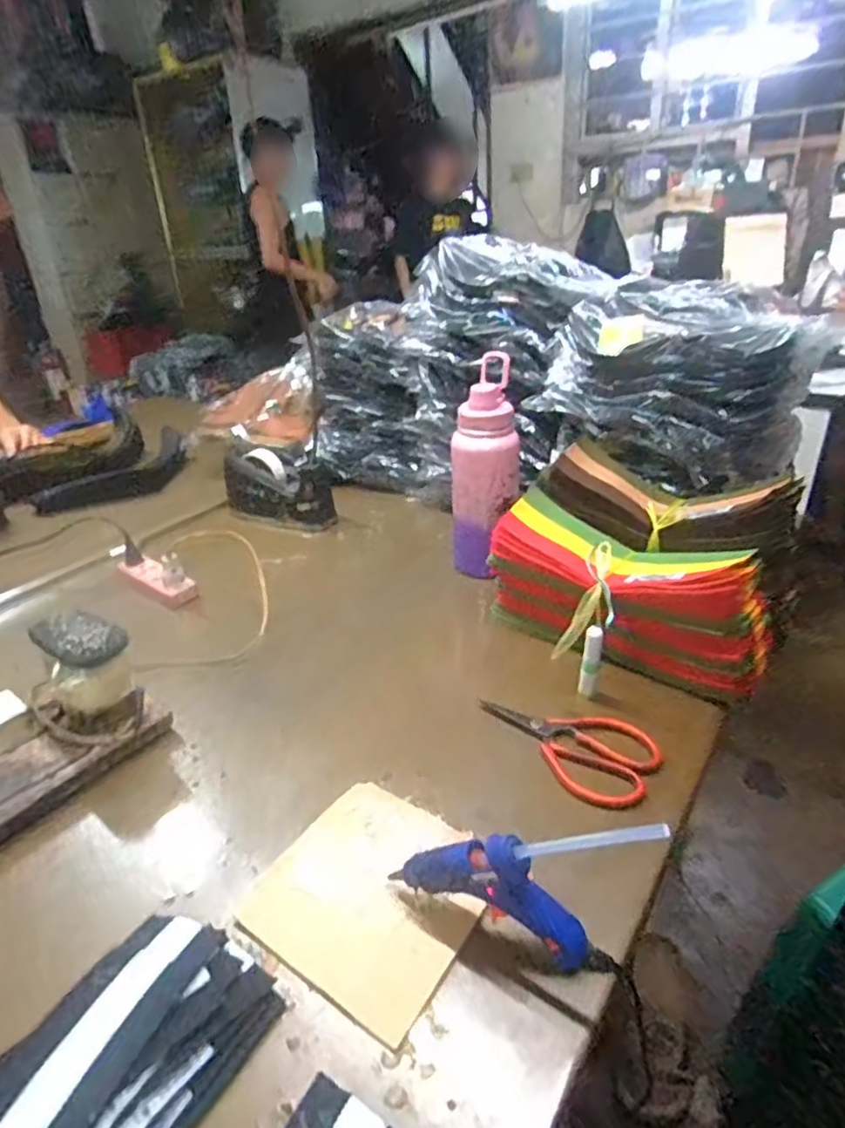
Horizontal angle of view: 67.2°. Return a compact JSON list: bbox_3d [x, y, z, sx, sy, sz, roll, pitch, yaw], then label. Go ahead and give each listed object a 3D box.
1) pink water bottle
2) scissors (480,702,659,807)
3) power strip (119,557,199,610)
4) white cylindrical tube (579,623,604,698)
[{"bbox_3d":[0.086,-0.121,0.872,0.091,0.272,0.090,-1,29,5],"label":"pink water bottle"},{"bbox_3d":[0.134,0.173,0.618,0.173,0.022,0.088,16,34,31],"label":"scissors"},{"bbox_3d":[-0.378,0.024,0.906,0.145,0.027,0.047,22,38,38],"label":"power strip"},{"bbox_3d":[0.174,0.107,0.660,0.018,0.091,0.014,5,30,16],"label":"white cylindrical tube"}]

